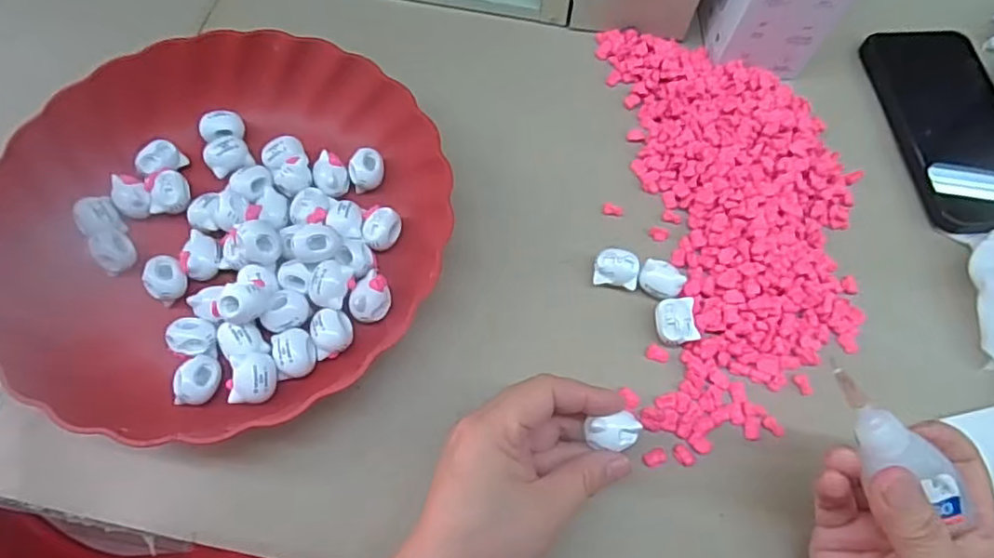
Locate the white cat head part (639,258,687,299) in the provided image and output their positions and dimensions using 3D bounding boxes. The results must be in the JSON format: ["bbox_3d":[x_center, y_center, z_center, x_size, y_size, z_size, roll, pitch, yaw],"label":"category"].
[{"bbox_3d":[0.095,0.001,0.347,0.025,0.016,0.017,39,70,15],"label":"white cat head part"}]

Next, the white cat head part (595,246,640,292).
[{"bbox_3d":[0.071,-0.007,0.352,0.025,0.011,0.022,12,96,6],"label":"white cat head part"}]

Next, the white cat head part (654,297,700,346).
[{"bbox_3d":[0.101,0.024,0.338,0.023,0.013,0.026,-6,66,-4],"label":"white cat head part"}]

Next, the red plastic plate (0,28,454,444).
[{"bbox_3d":[-0.151,-0.036,0.337,0.240,0.039,0.235,0,65,-1],"label":"red plastic plate"}]

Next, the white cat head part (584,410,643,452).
[{"bbox_3d":[0.055,0.072,0.286,0.026,0.011,0.016,-3,94,-9],"label":"white cat head part"}]

